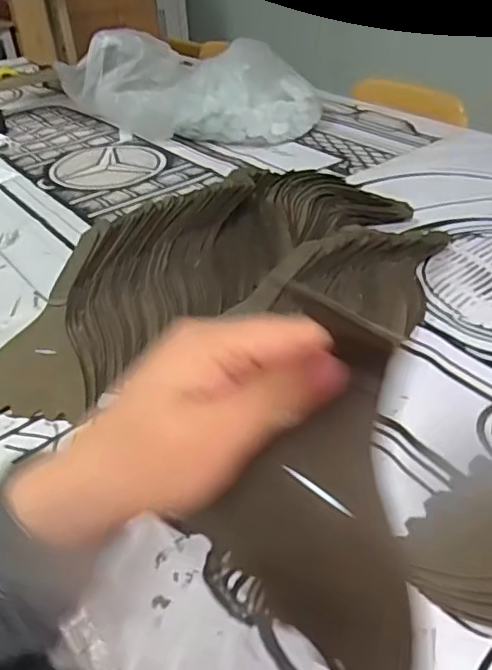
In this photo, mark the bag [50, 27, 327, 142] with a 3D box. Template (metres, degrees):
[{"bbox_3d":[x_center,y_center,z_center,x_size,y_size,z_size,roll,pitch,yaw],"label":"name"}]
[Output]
[{"bbox_3d":[-0.132,-0.600,1.318,0.607,0.223,0.241,12,41,21],"label":"bag"}]

